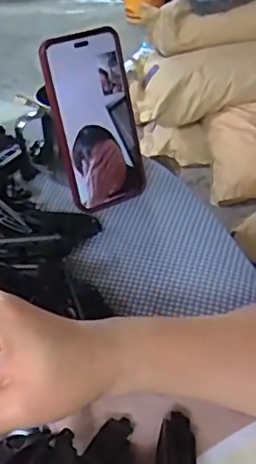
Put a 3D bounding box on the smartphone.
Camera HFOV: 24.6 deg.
[{"bbox_3d":[-0.029,-0.101,0.539,0.077,0.156,0.018,-25,25,-23],"label":"smartphone"}]

